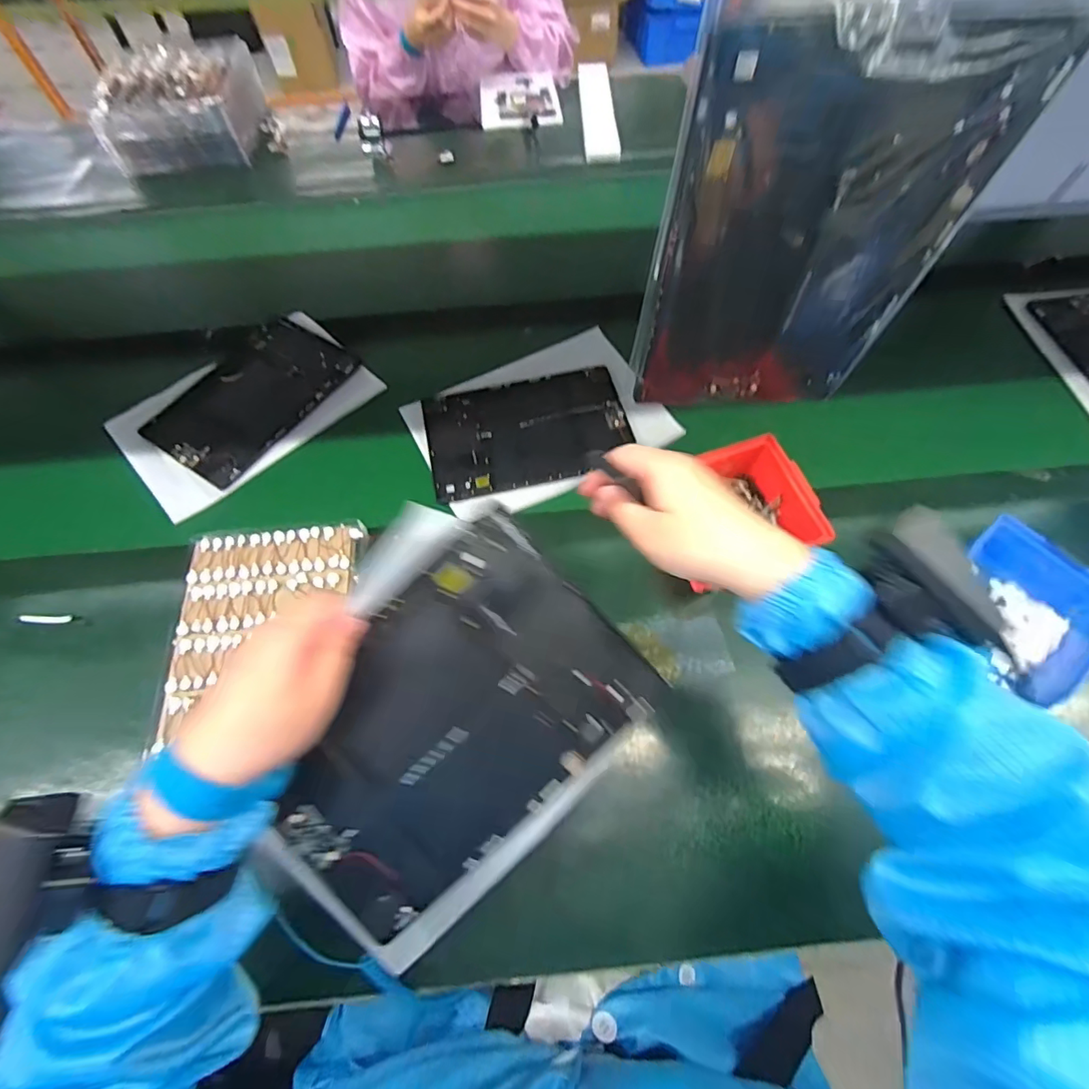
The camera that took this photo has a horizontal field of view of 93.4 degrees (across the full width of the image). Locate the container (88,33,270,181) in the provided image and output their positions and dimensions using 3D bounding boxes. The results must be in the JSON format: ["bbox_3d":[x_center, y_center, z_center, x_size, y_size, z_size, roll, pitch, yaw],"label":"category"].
[{"bbox_3d":[-0.639,-0.785,0.921,0.234,0.109,0.250,-7,59,-4],"label":"container"}]

